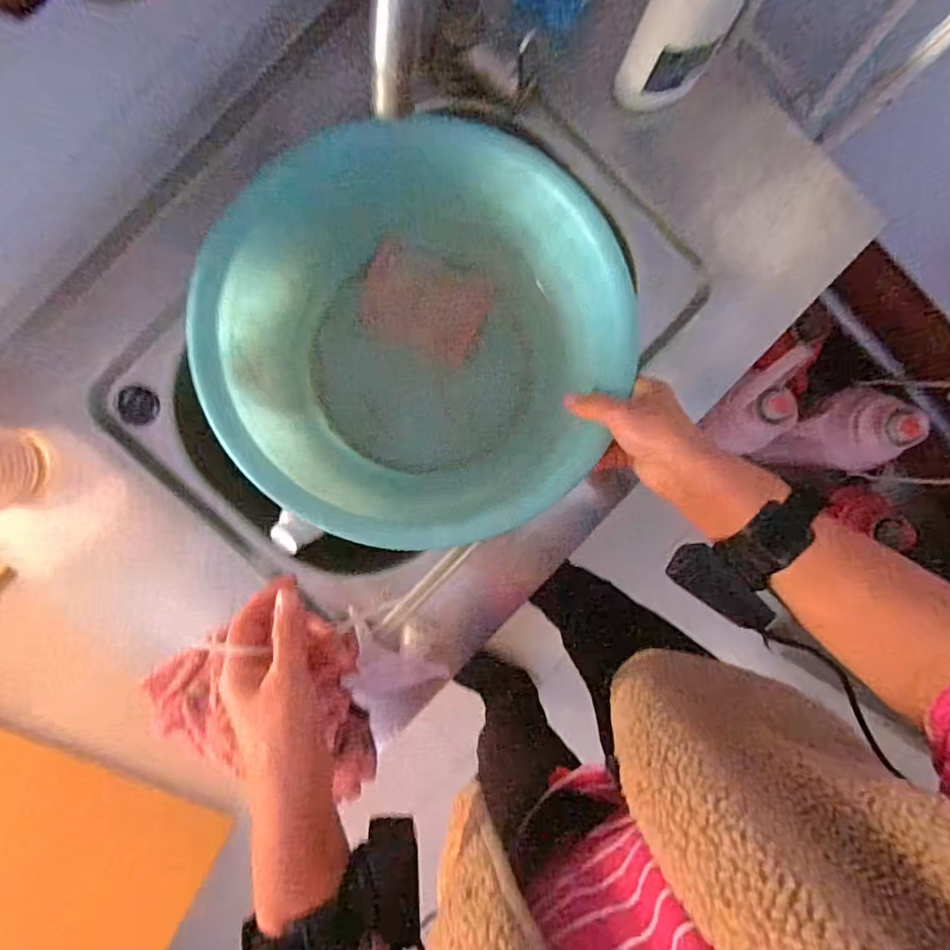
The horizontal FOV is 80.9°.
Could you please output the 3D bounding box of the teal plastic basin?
[{"bbox_3d":[-0.051,-0.121,0.502,0.322,0.146,0.314,0,92,-3],"label":"teal plastic basin"}]

